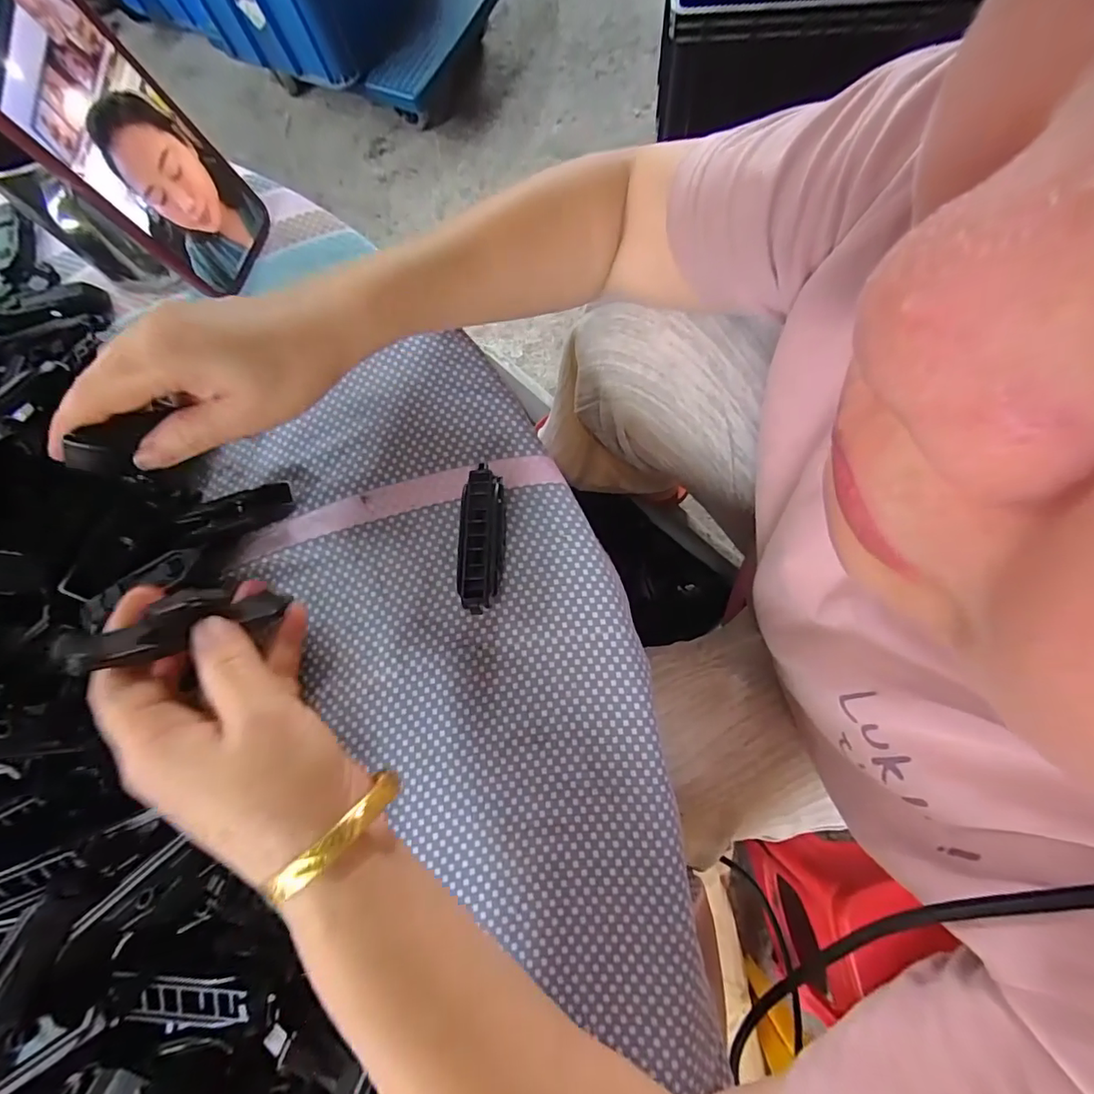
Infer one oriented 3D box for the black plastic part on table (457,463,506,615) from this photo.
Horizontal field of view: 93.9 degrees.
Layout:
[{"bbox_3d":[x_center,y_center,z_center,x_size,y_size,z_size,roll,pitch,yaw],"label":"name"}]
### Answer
[{"bbox_3d":[-0.034,-0.003,0.276,0.023,0.023,0.077,-1,78,4],"label":"black plastic part on table"}]

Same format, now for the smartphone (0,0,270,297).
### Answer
[{"bbox_3d":[-0.226,-0.216,0.272,0.010,0.158,0.076,15,79,23],"label":"smartphone"}]

